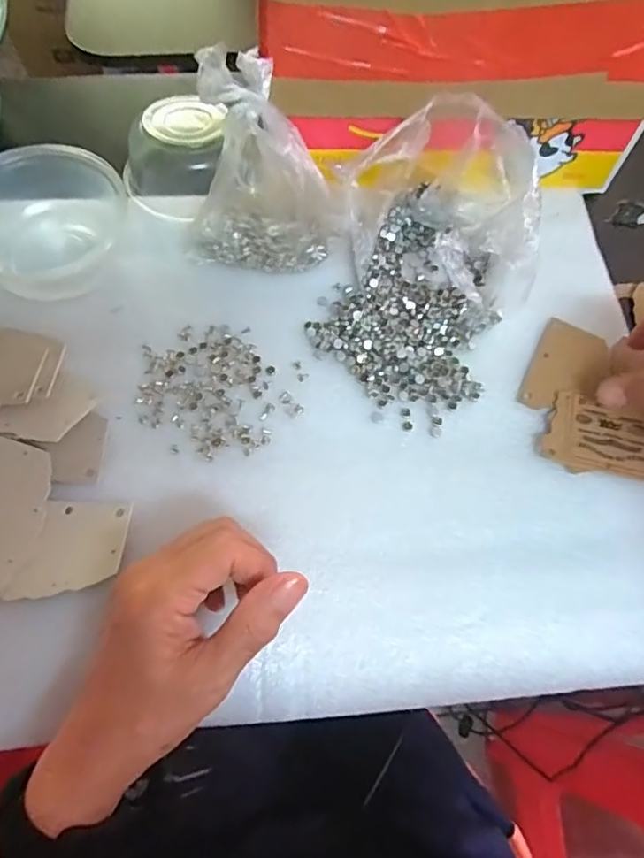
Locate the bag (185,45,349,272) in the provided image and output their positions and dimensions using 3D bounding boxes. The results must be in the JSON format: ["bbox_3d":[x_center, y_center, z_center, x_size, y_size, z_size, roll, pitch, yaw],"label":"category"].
[{"bbox_3d":[-0.041,-0.170,0.368,0.110,0.115,0.066,4,65,-2],"label":"bag"}]

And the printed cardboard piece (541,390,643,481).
[{"bbox_3d":[0.185,0.006,0.358,0.074,0.004,0.054,17,70,6],"label":"printed cardboard piece"}]

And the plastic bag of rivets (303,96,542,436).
[{"bbox_3d":[0.073,-0.112,0.368,0.130,0.107,0.196,23,66,7],"label":"plastic bag of rivets"}]

